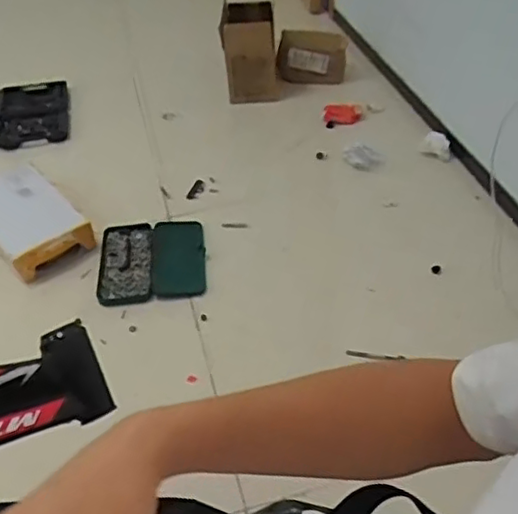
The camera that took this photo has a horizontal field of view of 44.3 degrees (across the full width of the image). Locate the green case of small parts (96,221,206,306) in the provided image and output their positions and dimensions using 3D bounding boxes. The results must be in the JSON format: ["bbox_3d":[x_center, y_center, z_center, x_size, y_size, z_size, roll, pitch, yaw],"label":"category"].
[{"bbox_3d":[-0.252,0.006,1.498,0.243,0.035,0.256,-6,43,-2],"label":"green case of small parts"}]

